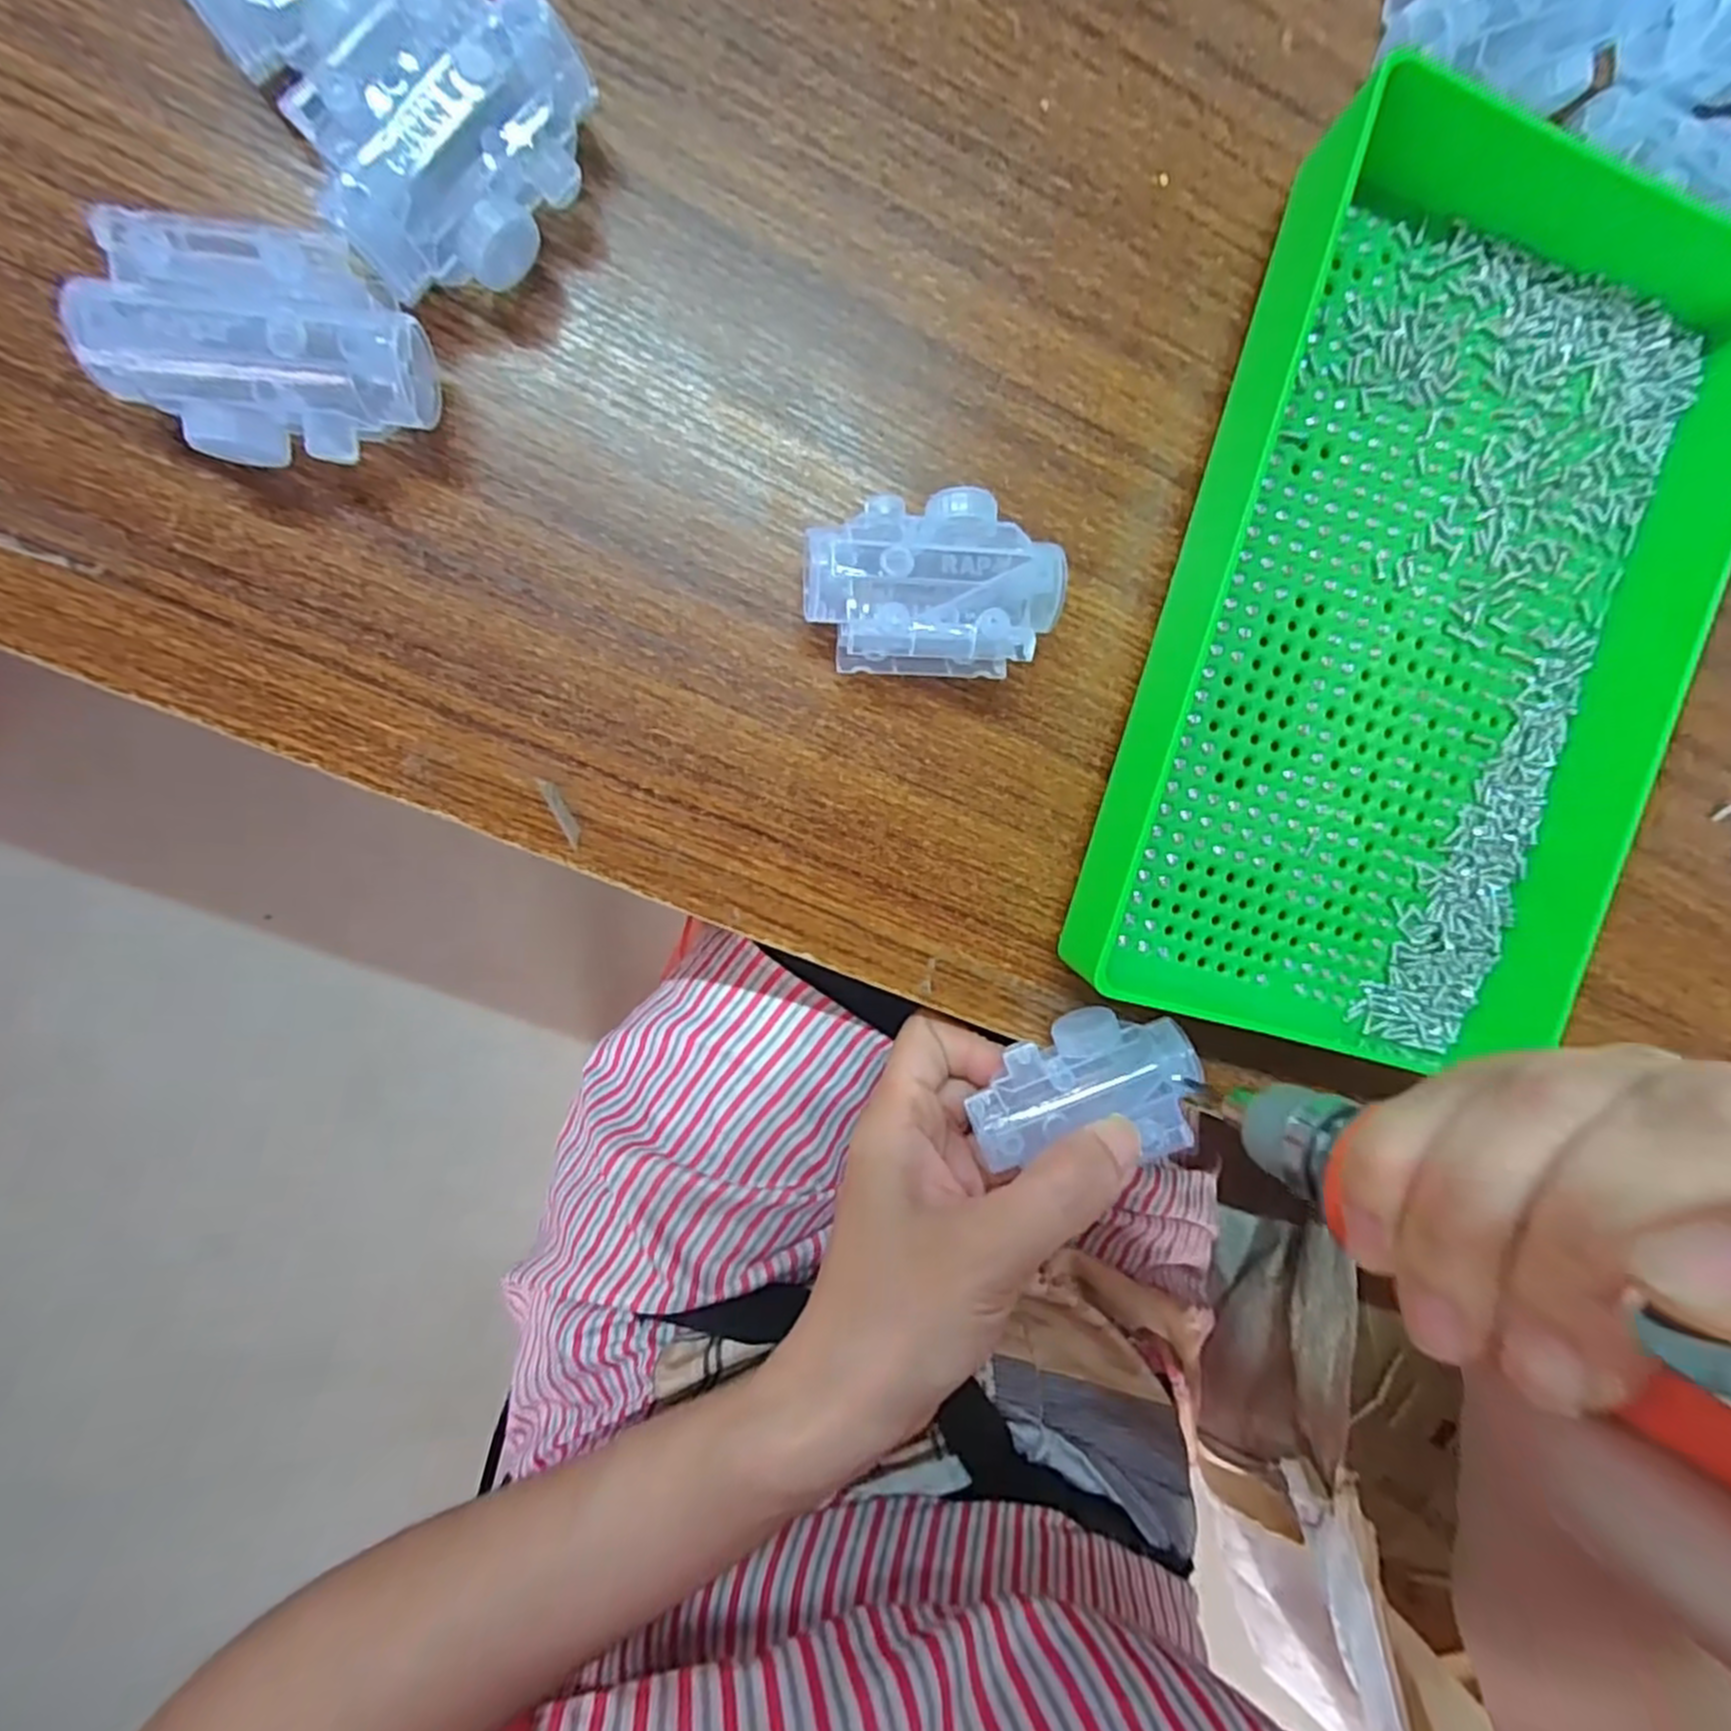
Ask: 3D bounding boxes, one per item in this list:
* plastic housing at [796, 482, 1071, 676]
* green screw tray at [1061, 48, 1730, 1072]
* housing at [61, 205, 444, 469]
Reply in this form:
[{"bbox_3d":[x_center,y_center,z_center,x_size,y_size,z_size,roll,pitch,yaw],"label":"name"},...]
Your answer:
[{"bbox_3d":[0.018,-0.078,0.205,0.068,0.031,0.047,0,98,-7],"label":"plastic housing"},{"bbox_3d":[0.161,-0.069,0.220,0.146,0.033,0.251,13,96,-6],"label":"green screw tray"},{"bbox_3d":[-0.143,-0.121,0.181,0.067,0.029,0.044,4,98,-8],"label":"housing"}]

